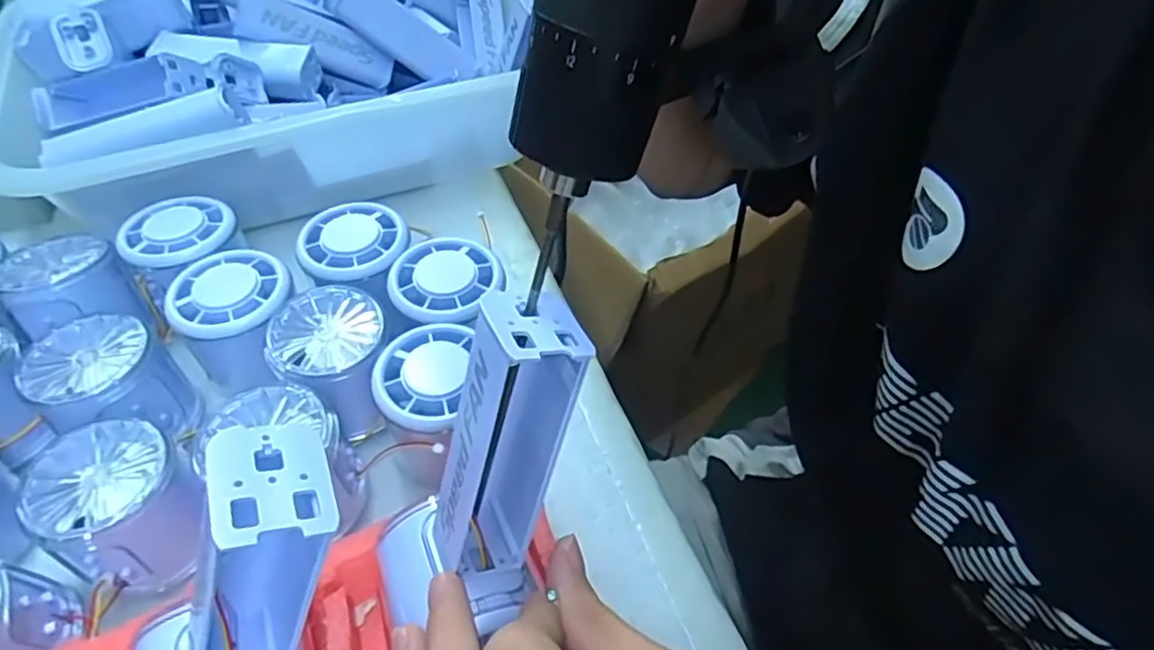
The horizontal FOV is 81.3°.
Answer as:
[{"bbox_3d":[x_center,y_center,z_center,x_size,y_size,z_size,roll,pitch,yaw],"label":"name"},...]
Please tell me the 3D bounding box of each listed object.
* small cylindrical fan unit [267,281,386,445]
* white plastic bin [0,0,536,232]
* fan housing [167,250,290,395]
[{"bbox_3d":[-0.115,0.018,0.330,0.061,0.051,0.049,31,55,24],"label":"small cylindrical fan unit"},{"bbox_3d":[-0.199,-0.182,0.472,0.334,0.099,0.250,-16,51,-14],"label":"white plastic bin"},{"bbox_3d":[-0.170,0.001,0.347,0.056,0.064,0.057,0,49,0],"label":"fan housing"}]

